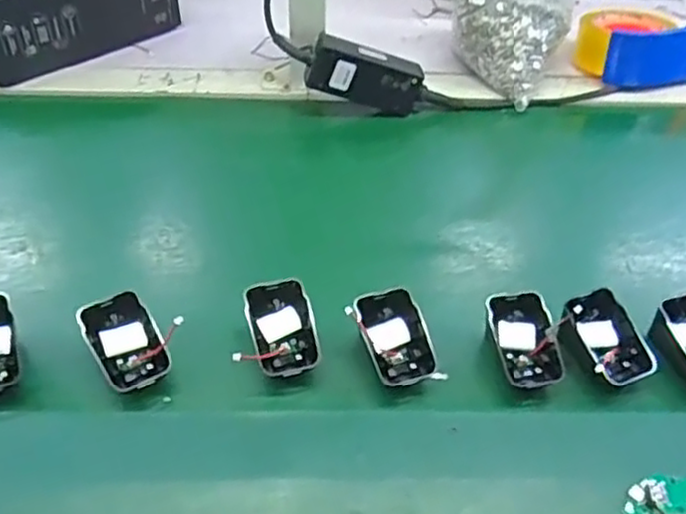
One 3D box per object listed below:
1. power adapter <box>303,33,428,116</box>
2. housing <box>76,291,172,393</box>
[{"bbox_3d":[0.025,-0.185,0.716,0.119,0.054,0.028,14,41,-20],"label":"power adapter"},{"bbox_3d":[-0.150,0.058,0.481,0.045,0.018,0.067,-23,81,-29],"label":"housing"}]

